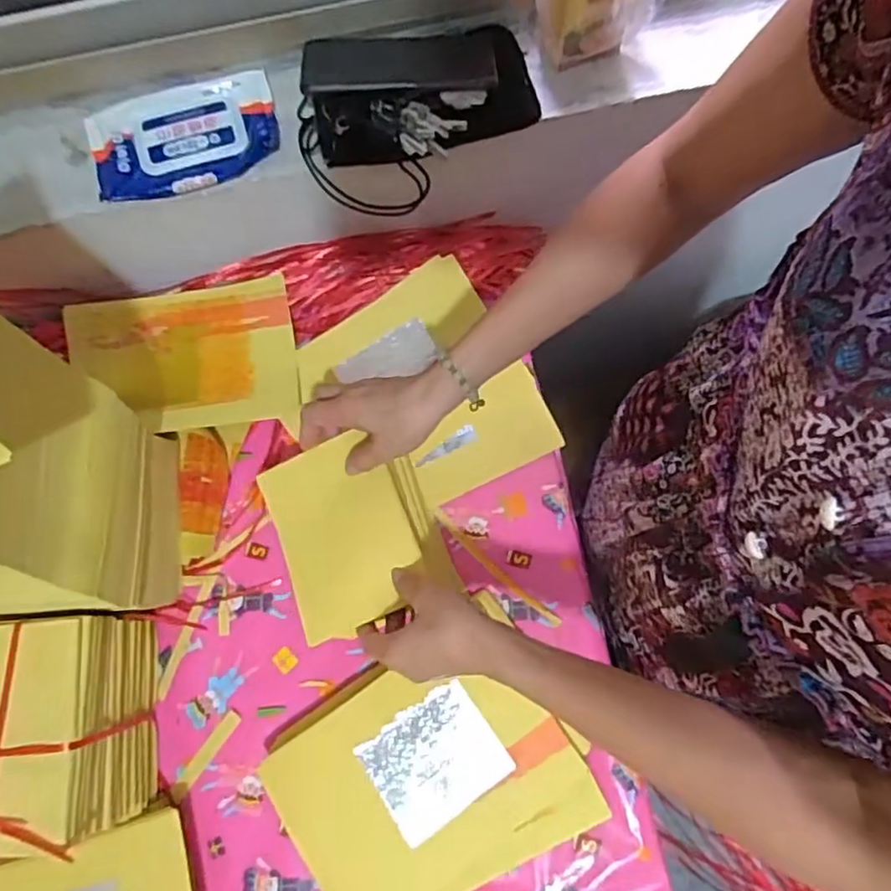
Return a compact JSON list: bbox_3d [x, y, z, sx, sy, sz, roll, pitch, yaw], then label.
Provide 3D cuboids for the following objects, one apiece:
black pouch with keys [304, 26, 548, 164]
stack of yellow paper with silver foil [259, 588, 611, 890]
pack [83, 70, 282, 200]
[{"bbox_3d":[-0.023,-0.323,0.586,0.202,0.045,0.112,-9,72,-1],"label":"black pouch with keys"},{"bbox_3d":[-0.009,0.282,0.564,0.240,0.052,0.206,-32,73,-8],"label":"stack of yellow paper with silver foil"},{"bbox_3d":[-0.240,-0.282,0.594,0.167,0.027,0.099,-12,72,-2],"label":"pack"}]

